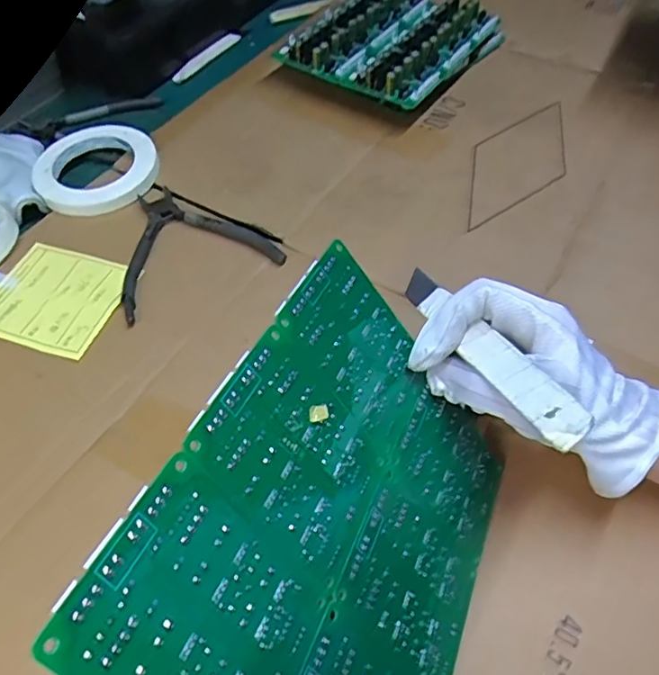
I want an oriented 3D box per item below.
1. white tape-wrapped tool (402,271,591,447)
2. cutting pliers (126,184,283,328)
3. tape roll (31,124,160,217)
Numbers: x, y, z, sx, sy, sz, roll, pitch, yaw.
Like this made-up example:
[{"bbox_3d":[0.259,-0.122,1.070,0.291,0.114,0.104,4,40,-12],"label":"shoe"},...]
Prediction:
[{"bbox_3d":[0.078,0.005,0.293,0.016,0.012,0.129,-23,45,-15],"label":"white tape-wrapped tool"},{"bbox_3d":[-0.123,-0.084,0.480,0.129,0.007,0.126,-24,56,-15],"label":"cutting pliers"},{"bbox_3d":[-0.216,-0.158,0.534,0.110,0.017,0.113,-1,53,1],"label":"tape roll"}]

